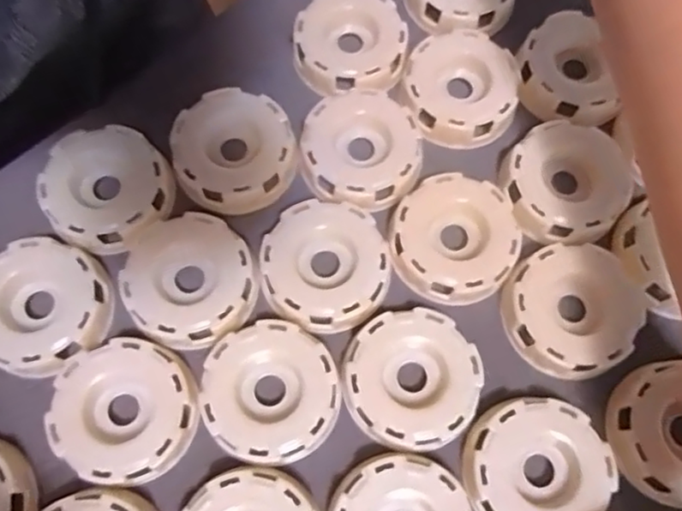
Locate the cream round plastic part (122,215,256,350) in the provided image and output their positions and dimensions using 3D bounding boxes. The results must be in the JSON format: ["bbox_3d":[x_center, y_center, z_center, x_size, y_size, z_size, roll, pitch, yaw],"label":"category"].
[{"bbox_3d":[-0.076,0.013,0.320,0.063,0.012,0.063,1,71,-2],"label":"cream round plastic part"}]

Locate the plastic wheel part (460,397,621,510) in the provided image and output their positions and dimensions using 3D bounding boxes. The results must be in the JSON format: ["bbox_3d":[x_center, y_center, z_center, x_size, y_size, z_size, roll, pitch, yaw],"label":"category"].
[{"bbox_3d":[0.092,0.100,0.298,0.064,0.019,0.062,1,71,-2],"label":"plastic wheel part"}]

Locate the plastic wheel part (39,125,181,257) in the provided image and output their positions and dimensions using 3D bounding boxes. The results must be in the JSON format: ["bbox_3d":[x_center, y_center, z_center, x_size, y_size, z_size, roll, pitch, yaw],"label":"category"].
[{"bbox_3d":[-0.123,-0.035,0.335,0.063,0.013,0.067,-39,77,-14],"label":"plastic wheel part"}]

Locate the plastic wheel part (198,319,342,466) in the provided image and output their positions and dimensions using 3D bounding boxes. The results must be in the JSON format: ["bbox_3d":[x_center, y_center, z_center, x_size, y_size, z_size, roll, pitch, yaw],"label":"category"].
[{"bbox_3d":[-0.034,0.065,0.305,0.062,0.016,0.063,-21,73,-9],"label":"plastic wheel part"}]

